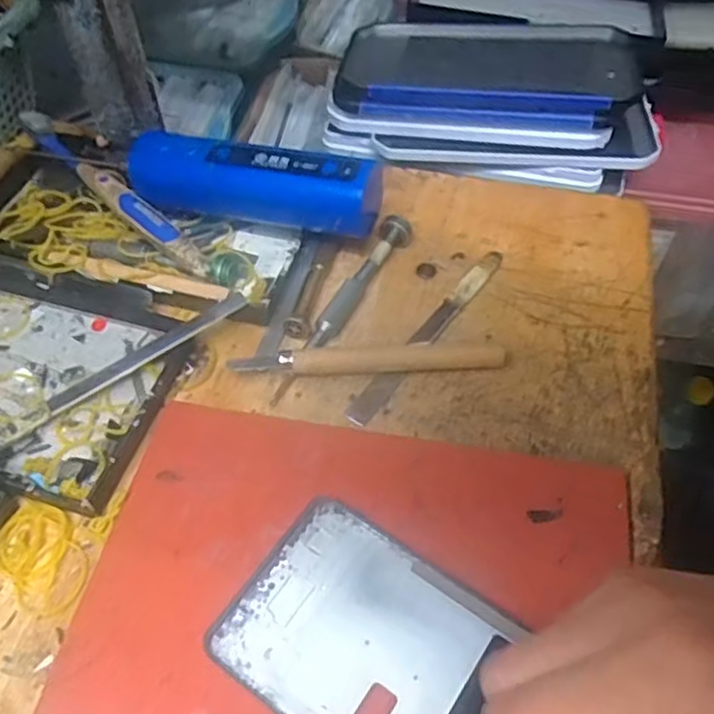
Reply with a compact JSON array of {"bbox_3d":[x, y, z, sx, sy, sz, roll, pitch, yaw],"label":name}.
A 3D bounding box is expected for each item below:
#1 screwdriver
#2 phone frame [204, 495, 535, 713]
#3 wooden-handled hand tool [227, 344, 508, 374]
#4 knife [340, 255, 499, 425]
[{"bbox_3d":[-0.009,-0.029,0.341,0.017,0.016,0.123,26,58,17],"label":"screwdriver"},{"bbox_3d":[0.026,0.114,0.235,0.150,0.004,0.074,30,59,20],"label":"phone frame"},{"bbox_3d":[0.006,0.002,0.320,0.127,0.013,0.010,-3,54,-3],"label":"wooden-handled hand tool"},{"bbox_3d":[0.036,-0.013,0.338,0.012,0.008,0.126,32,60,20],"label":"knife"}]

